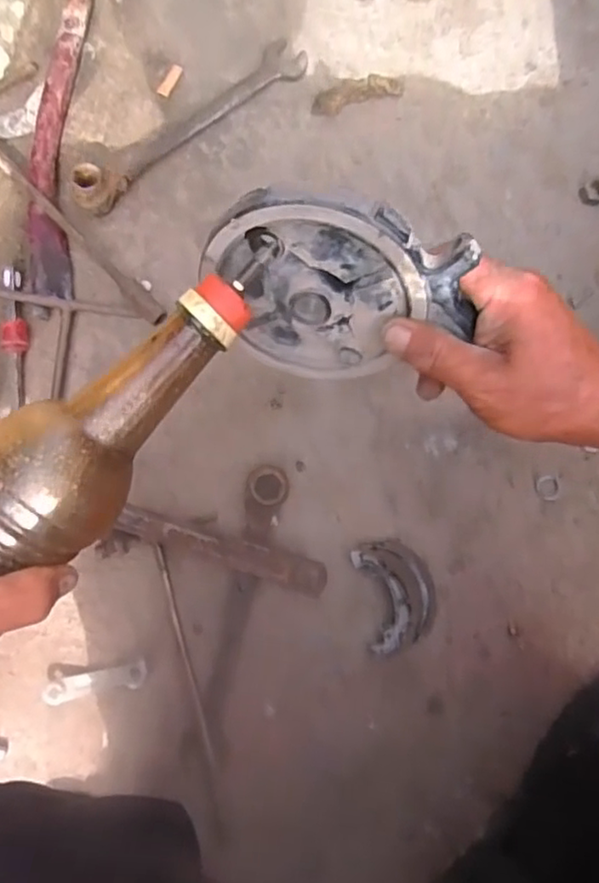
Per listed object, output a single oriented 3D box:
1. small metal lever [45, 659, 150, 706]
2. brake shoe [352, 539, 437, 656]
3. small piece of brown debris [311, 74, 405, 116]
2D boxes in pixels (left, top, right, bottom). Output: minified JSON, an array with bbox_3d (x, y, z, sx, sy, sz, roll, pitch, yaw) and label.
[{"bbox_3d":[-0.185,0.222,0.579,0.095,0.015,0.023,-15,84,-2],"label":"small metal lever"},{"bbox_3d":[0.091,0.137,0.573,0.067,0.045,0.097,-13,84,-2],"label":"brake shoe"},{"bbox_3d":[0.058,-0.357,0.647,0.096,0.004,0.033,-18,84,-2],"label":"small piece of brown debris"}]

